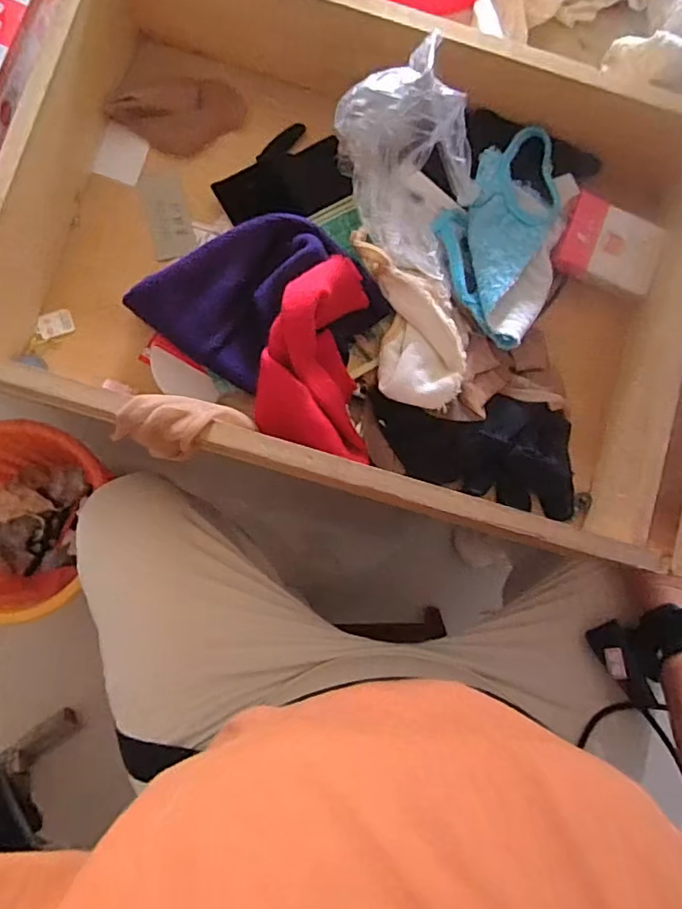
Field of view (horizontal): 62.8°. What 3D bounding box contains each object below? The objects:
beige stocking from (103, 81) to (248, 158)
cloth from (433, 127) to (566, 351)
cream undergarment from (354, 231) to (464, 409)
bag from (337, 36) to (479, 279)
[{"bbox_3d":[-0.143,-0.301,0.494,0.113,0.014,0.067,-15,83,-6],"label":"beige stocking"},{"bbox_3d":[0.143,-0.186,0.465,0.108,0.019,0.172,34,81,2],"label":"cloth"},{"bbox_3d":[0.056,-0.108,0.438,0.065,0.039,0.139,-12,83,-5],"label":"cream undergarment"},{"bbox_3d":[0.055,-0.218,0.425,0.090,0.110,0.127,-41,86,-8],"label":"bag"}]

